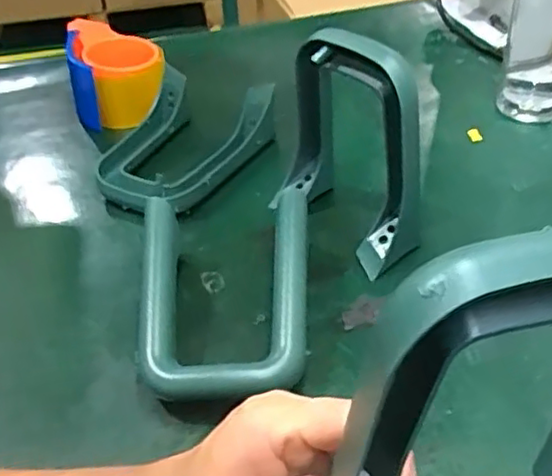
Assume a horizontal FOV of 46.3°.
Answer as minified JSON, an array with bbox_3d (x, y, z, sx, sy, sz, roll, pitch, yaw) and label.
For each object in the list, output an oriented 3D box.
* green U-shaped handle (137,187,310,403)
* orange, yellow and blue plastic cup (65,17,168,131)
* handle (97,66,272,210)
[{"bbox_3d":[-0.034,0.042,0.451,0.115,0.057,0.154,-4,40,3],"label":"green U-shaped handle"},{"bbox_3d":[-0.174,-0.181,0.698,0.100,0.067,0.145,-15,41,-12],"label":"orange, yellow and blue plastic cup"},{"bbox_3d":[-0.094,-0.090,0.612,0.125,0.060,0.163,22,48,29],"label":"handle"}]

